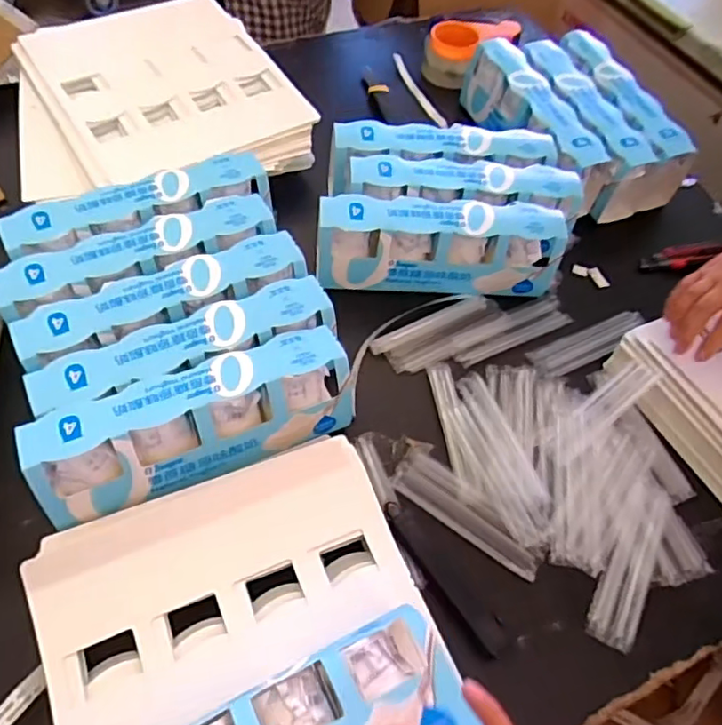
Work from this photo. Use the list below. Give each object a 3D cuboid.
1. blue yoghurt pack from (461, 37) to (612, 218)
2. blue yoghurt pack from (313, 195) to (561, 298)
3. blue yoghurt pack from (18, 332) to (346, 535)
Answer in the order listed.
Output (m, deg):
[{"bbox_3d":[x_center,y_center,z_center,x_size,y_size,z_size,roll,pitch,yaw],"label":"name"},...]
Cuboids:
[{"bbox_3d":[0.232,-0.326,0.806,0.063,0.095,0.264,-17,60,-15],"label":"blue yoghurt pack"},{"bbox_3d":[0.087,-0.129,0.683,0.269,0.099,0.070,0,57,-5],"label":"blue yoghurt pack"},{"bbox_3d":[-0.137,0.055,0.525,0.271,0.091,0.072,-22,62,-18],"label":"blue yoghurt pack"}]

